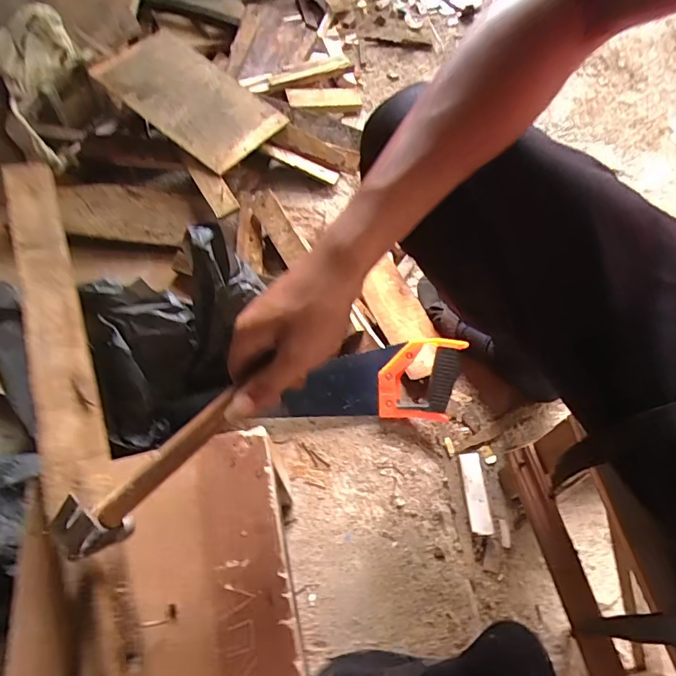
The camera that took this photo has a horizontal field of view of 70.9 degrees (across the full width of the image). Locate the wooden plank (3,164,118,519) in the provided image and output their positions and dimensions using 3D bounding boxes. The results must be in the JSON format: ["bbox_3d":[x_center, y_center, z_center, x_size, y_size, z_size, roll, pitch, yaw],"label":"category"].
[{"bbox_3d":[-0.301,-0.033,0.496,0.051,0.023,0.434,-22,61,-10],"label":"wooden plank"}]

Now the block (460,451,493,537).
[{"bbox_3d":[0.193,0.213,0.658,0.029,0.014,0.108,-2,60,0],"label":"block"}]

